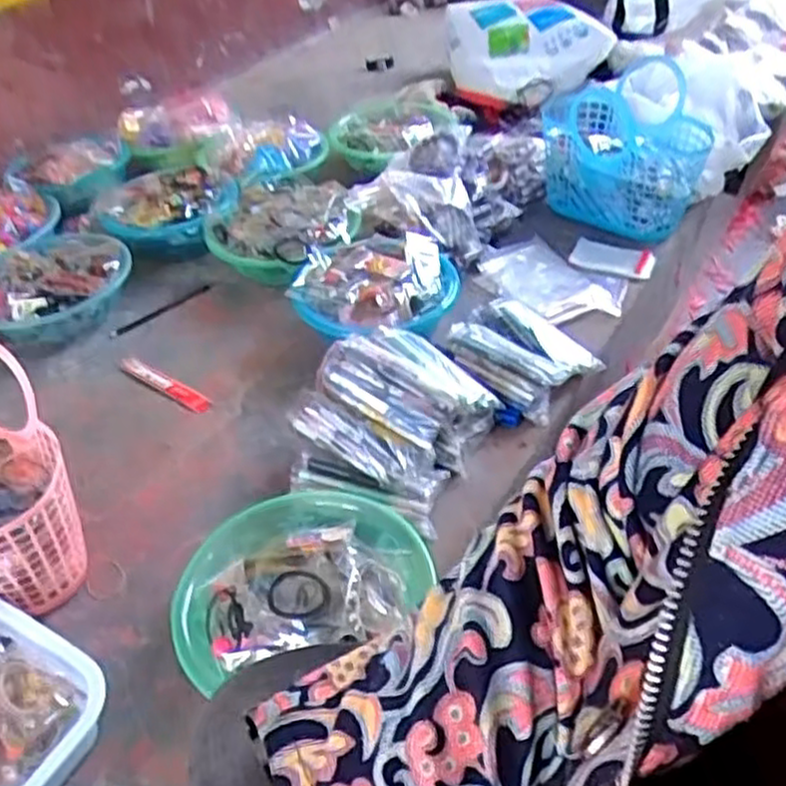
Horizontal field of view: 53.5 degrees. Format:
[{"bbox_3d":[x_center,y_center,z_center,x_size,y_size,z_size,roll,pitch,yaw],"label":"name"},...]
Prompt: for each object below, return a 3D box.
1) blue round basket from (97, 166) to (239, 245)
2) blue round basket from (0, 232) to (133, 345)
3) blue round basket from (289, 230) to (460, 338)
[{"bbox_3d":[-0.380,-0.309,1.321,0.230,0.086,0.200,-19,43,-13],"label":"blue round basket"},{"bbox_3d":[-0.526,-0.167,1.201,0.239,0.070,0.227,-4,41,4],"label":"blue round basket"},{"bbox_3d":[-0.022,-0.139,1.079,0.220,0.065,0.230,-5,41,2],"label":"blue round basket"}]

